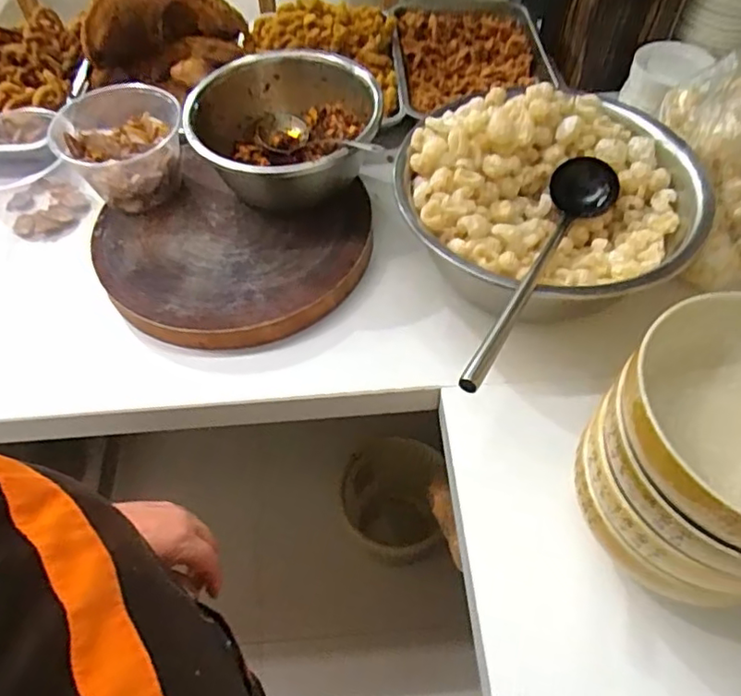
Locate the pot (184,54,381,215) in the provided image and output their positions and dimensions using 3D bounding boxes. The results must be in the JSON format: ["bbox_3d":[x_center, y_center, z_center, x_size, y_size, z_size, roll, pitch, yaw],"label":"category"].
[{"bbox_3d":[-0.110,-0.288,0.815,0.240,0.116,0.247,-1,56,1],"label":"pot"}]

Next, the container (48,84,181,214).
[{"bbox_3d":[-0.338,-0.271,0.823,0.154,0.101,0.167,-4,56,-1],"label":"container"}]

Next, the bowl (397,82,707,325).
[{"bbox_3d":[0.216,-0.170,0.754,0.319,0.146,0.339,-1,56,1],"label":"bowl"}]

